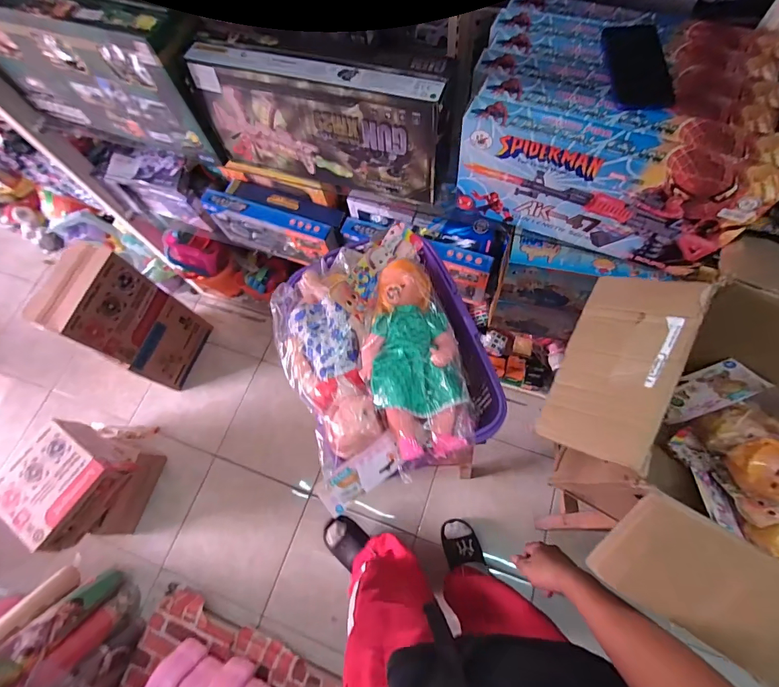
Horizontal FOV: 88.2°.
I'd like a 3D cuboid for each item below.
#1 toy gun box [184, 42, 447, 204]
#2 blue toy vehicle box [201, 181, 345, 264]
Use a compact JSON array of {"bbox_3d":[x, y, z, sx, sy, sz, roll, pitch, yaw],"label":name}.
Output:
[{"bbox_3d":[-0.121,-0.382,0.708,0.436,0.206,0.072,18,71,8],"label":"toy gun box"},{"bbox_3d":[-0.288,-0.310,1.046,0.367,0.156,0.098,20,71,9],"label":"blue toy vehicle box"}]

